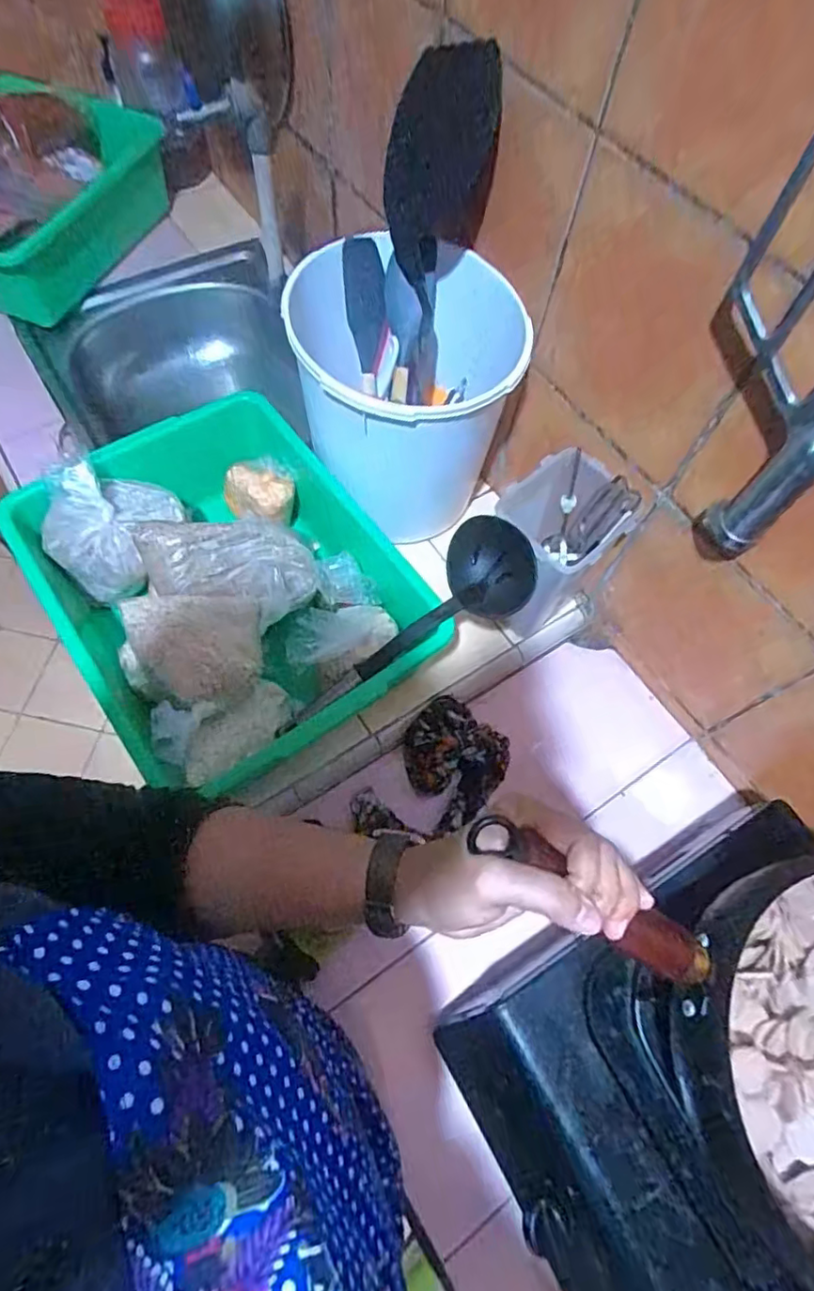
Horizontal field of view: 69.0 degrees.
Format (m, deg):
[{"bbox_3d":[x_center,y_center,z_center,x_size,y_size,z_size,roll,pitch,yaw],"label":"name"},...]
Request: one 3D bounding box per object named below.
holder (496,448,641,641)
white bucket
[{"bbox_3d":[0.158,-0.101,0.654,0.100,0.185,0.125,37,69,14],"label":"holder"},{"bbox_3d":[0.000,-0.271,0.683,0.237,0.247,0.254,1,65,-2],"label":"white bucket"}]

